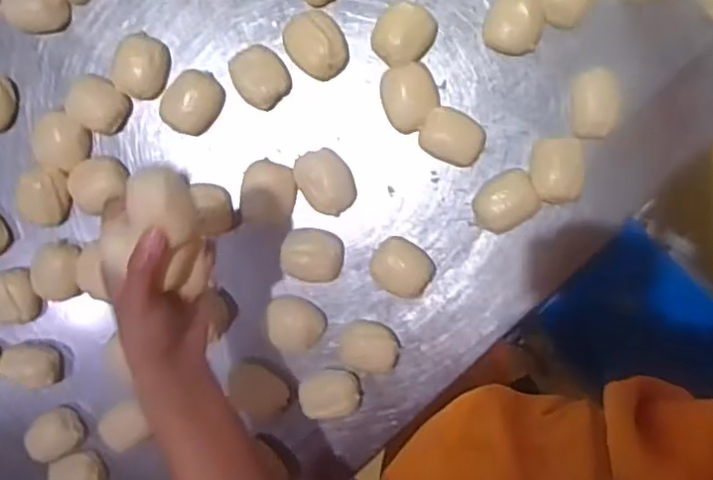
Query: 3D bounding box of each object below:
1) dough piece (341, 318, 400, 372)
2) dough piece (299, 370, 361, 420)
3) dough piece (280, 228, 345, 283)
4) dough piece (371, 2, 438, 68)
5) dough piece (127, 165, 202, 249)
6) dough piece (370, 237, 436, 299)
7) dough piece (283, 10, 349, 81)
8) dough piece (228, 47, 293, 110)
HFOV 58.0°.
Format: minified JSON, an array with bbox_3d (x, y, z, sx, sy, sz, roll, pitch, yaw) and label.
[{"bbox_3d":[0.013,0.102,0.614,0.055,0.027,0.046,19,97,3],"label":"dough piece"},{"bbox_3d":[-0.026,0.149,0.629,0.057,0.023,0.047,-5,95,5],"label":"dough piece"},{"bbox_3d":[-0.042,0.014,0.610,0.057,0.029,0.049,11,97,4],"label":"dough piece"},{"bbox_3d":[0.044,-0.187,0.585,0.058,0.032,0.049,-9,95,6],"label":"dough piece"},{"bbox_3d":[-0.123,-0.021,0.410,0.034,0.026,0.051,-9,94,5],"label":"dough piece"},{"bbox_3d":[0.044,0.027,0.605,0.059,0.028,0.051,23,97,2],"label":"dough piece"},{"bbox_3d":[-0.036,-0.181,0.592,0.051,0.032,0.063,-36,92,7],"label":"dough piece"},{"bbox_3d":[-0.089,-0.152,0.600,0.047,0.030,0.050,1,96,5],"label":"dough piece"}]

